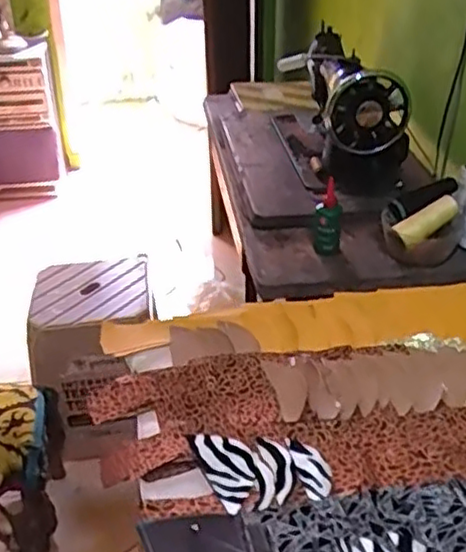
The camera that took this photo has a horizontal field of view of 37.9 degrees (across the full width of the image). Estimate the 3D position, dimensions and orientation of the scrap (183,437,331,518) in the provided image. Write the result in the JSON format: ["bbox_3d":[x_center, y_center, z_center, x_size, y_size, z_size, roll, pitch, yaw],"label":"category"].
[{"bbox_3d":[0.027,0.198,0.691,0.136,0.010,0.091,-3,34,0],"label":"scrap"}]

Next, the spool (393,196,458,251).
[{"bbox_3d":[0.297,-0.086,1.032,0.106,0.035,0.037,-33,41,-10],"label":"spool"}]

